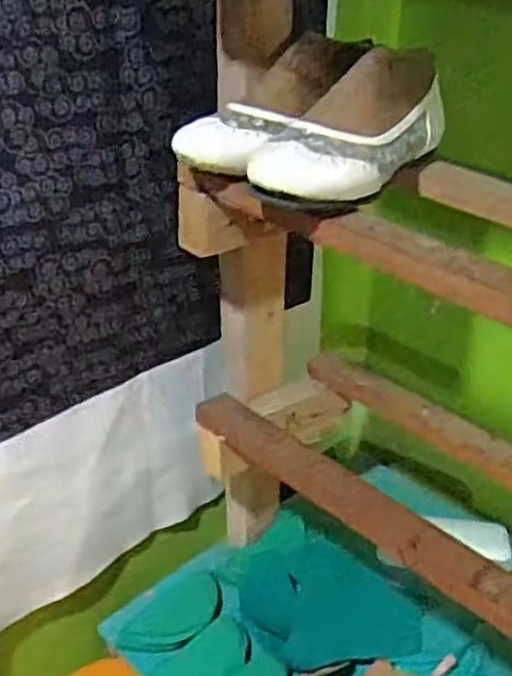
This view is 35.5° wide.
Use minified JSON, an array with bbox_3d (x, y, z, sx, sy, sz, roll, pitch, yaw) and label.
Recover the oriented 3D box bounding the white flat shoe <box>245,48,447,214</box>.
[{"bbox_3d":[0.082,-0.164,0.617,0.073,0.085,0.225,19,34,27],"label":"white flat shoe"}]

